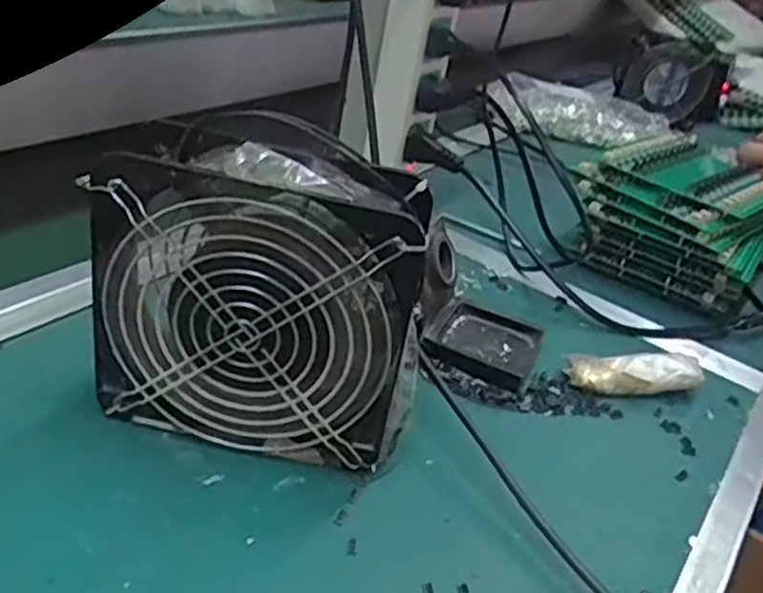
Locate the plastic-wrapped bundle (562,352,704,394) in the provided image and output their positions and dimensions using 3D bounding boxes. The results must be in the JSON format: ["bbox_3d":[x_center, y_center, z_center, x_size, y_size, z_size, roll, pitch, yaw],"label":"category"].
[{"bbox_3d":[0.167,0.052,0.502,0.088,0.024,0.024,5,31,-11],"label":"plastic-wrapped bundle"}]

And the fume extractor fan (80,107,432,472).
[{"bbox_3d":[-0.059,0.004,0.379,0.155,0.158,0.057,13,30,4],"label":"fume extractor fan"}]

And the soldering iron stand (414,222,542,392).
[{"bbox_3d":[0.067,0.005,0.502,0.085,0.066,0.089,18,31,12],"label":"soldering iron stand"}]

